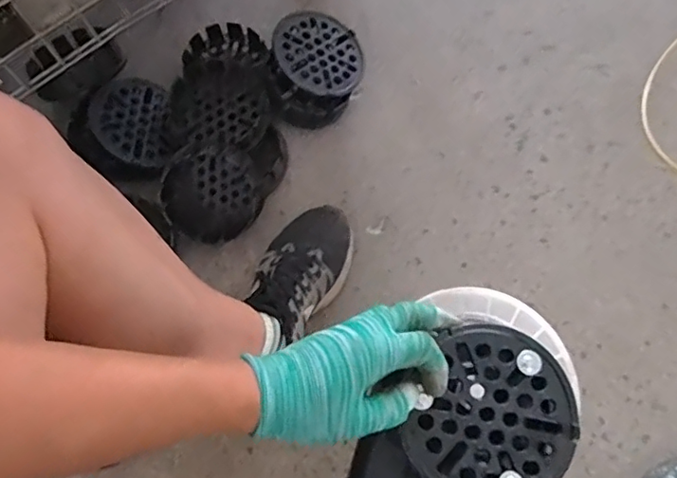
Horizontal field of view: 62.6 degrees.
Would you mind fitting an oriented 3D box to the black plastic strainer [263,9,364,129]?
[{"bbox_3d":[-0.037,-0.239,0.791,0.137,0.057,0.147,25,73,-17],"label":"black plastic strainer"}]

